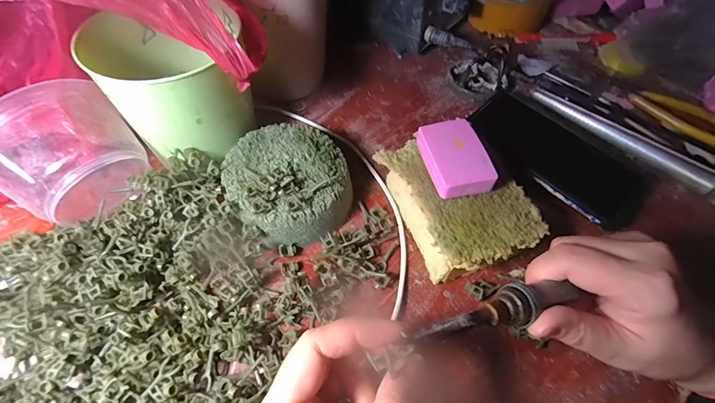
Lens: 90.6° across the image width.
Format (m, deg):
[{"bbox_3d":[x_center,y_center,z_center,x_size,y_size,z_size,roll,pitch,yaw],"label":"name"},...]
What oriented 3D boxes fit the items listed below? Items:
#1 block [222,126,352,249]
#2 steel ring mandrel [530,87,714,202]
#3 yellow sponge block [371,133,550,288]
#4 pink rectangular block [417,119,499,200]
[{"bbox_3d":[-0.058,-0.017,0.301,0.098,0.053,0.101,1,57,-2],"label":"block"},{"bbox_3d":[0.289,-0.053,0.355,0.239,0.020,0.020,40,64,21],"label":"steel ring mandrel"},{"bbox_3d":[0.077,0.001,0.301,0.097,0.043,0.127,-21,61,-15],"label":"yellow sponge block"},{"bbox_3d":[0.078,-0.033,0.285,0.046,0.020,0.070,-10,58,-9],"label":"pink rectangular block"}]

